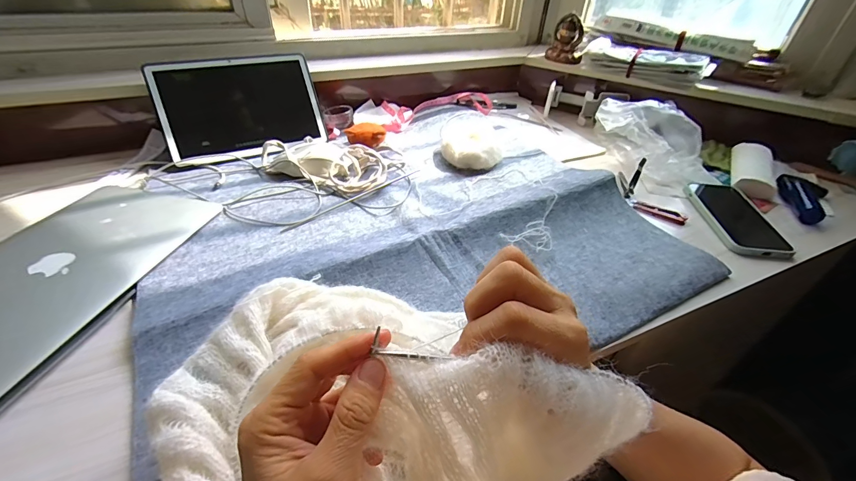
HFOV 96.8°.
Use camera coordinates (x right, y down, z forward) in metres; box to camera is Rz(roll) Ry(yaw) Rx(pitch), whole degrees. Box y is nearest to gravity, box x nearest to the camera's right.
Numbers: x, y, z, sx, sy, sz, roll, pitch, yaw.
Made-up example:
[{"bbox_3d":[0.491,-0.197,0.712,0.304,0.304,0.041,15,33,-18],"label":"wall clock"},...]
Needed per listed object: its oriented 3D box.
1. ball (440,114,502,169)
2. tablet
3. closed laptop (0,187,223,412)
[{"bbox_3d":[0.075,-0.169,0.649,0.098,0.048,0.120,9,40,6],"label":"ball"},{"bbox_3d":[-0.301,-0.220,0.621,0.239,0.153,0.013,-17,8,-23],"label":"tablet"},{"bbox_3d":[-0.396,0.029,0.400,0.189,0.019,0.295,11,40,8],"label":"closed laptop"}]

